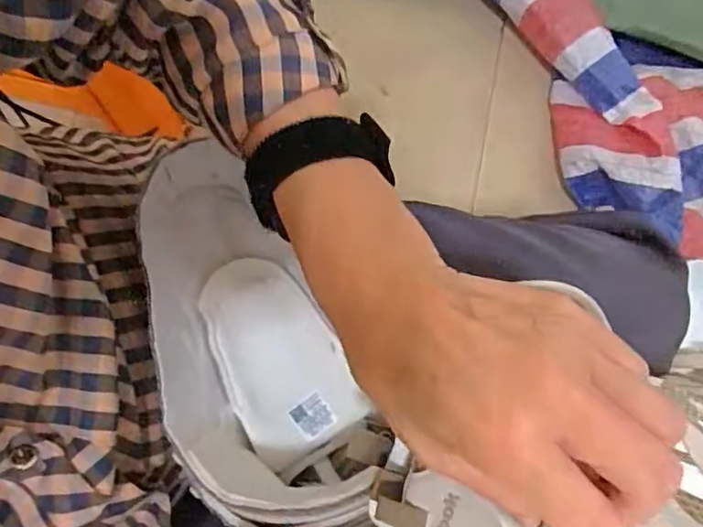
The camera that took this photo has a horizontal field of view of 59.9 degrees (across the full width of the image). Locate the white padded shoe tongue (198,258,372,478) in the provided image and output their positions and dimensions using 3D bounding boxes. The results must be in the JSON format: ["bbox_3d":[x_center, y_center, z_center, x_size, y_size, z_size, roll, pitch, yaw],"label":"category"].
[{"bbox_3d":[-0.048,0.062,0.389,0.074,0.008,0.131,-31,99,-18],"label":"white padded shoe tongue"}]

